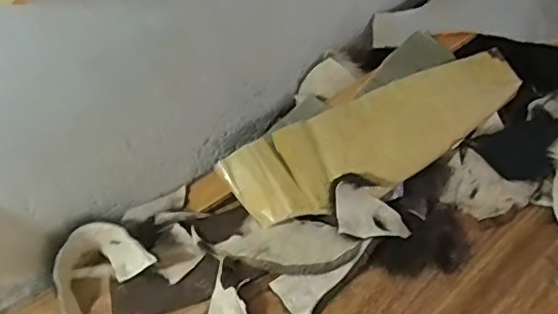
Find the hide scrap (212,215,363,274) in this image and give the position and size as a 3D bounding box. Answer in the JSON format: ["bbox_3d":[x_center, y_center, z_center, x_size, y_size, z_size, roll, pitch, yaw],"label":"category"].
[{"bbox_3d":[0.012,0.108,0.670,0.165,0.023,0.074,1,48,14],"label":"hide scrap"}]

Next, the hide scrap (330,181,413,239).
[{"bbox_3d":[0.109,0.067,0.670,0.084,0.022,0.067,-1,61,-2],"label":"hide scrap"}]

